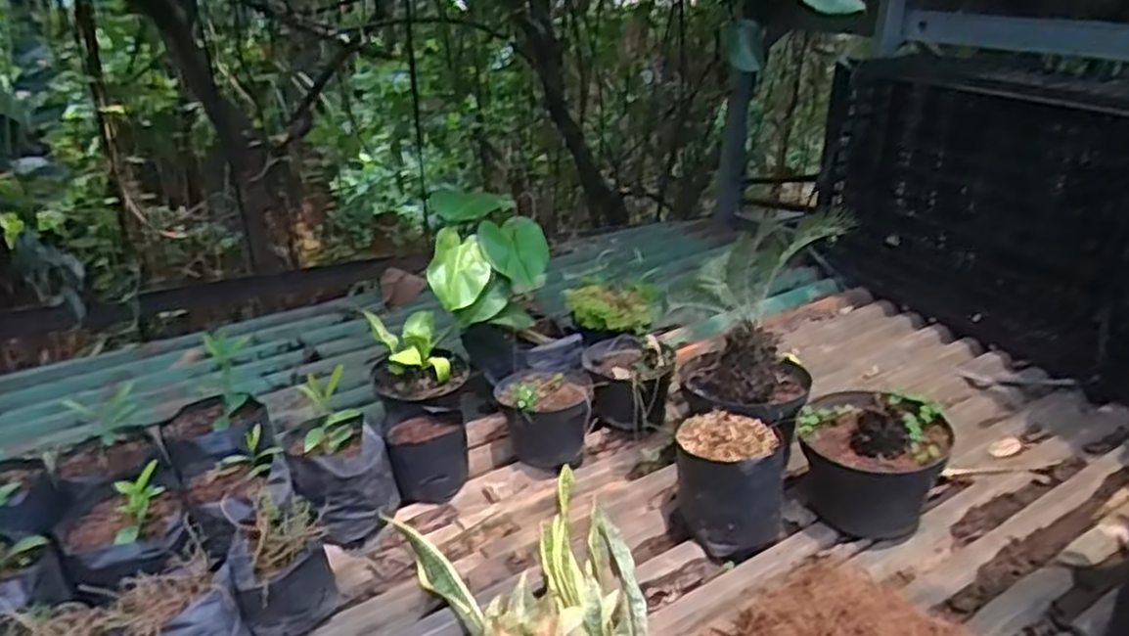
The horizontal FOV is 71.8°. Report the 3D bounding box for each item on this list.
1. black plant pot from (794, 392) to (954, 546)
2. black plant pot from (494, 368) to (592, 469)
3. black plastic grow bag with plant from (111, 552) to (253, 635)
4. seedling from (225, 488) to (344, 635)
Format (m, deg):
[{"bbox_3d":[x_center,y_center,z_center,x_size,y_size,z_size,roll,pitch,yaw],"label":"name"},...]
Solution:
[{"bbox_3d":[0.467,0.223,1.205,0.202,0.186,0.176,16,29,28],"label":"black plant pot"},{"bbox_3d":[-0.038,0.166,1.386,0.160,0.136,0.172,2,25,-1],"label":"black plant pot"},{"bbox_3d":[-0.474,0.385,0.971,0.130,0.107,0.139,-18,31,-32],"label":"black plastic grow bag with plant"},{"bbox_3d":[-0.385,0.333,1.054,0.118,0.124,0.151,-17,30,-30],"label":"seedling"}]

